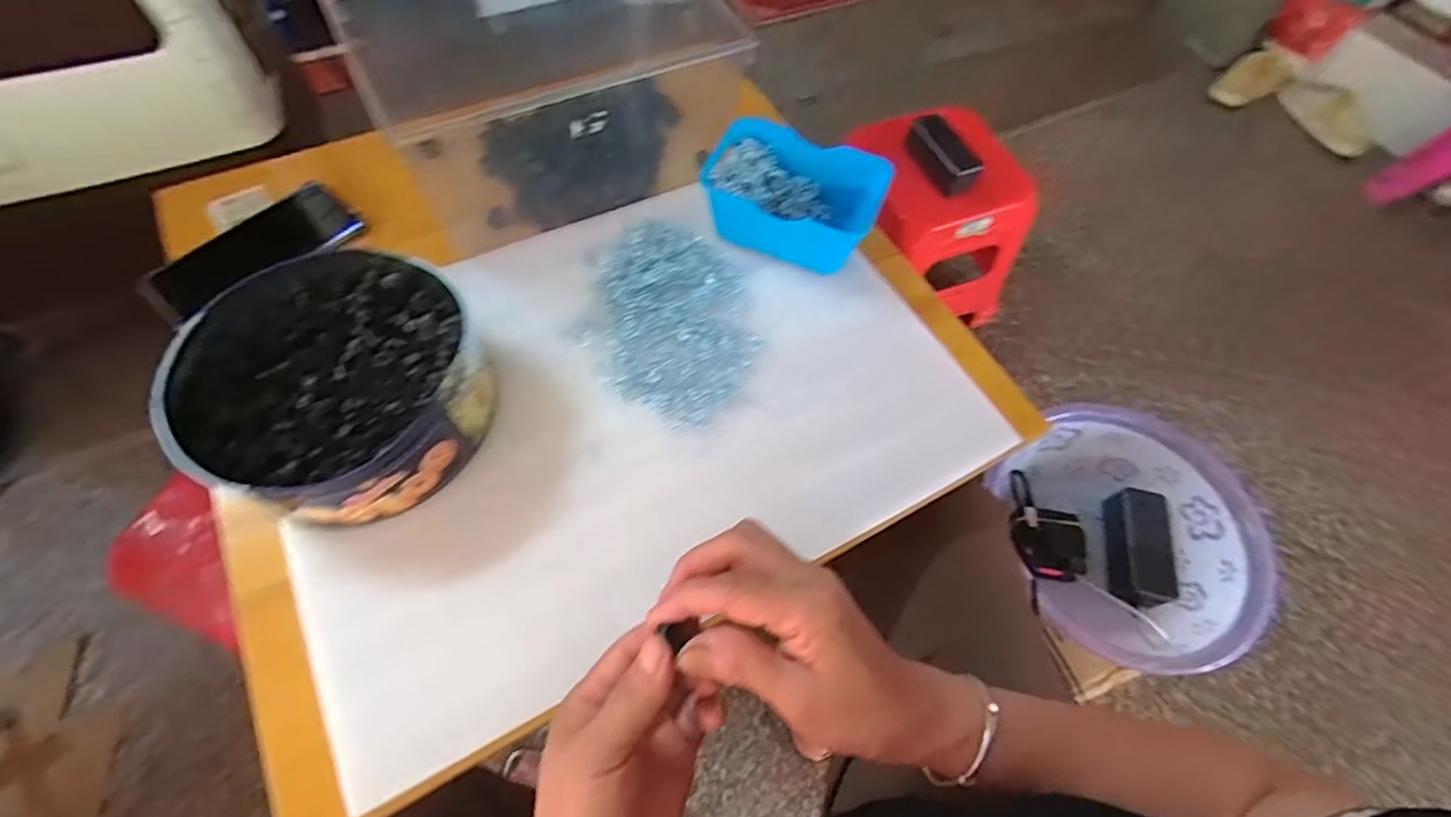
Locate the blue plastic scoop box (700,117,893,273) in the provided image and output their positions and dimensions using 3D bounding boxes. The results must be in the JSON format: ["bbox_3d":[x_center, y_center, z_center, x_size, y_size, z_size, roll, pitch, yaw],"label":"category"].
[{"bbox_3d":[0.060,-0.189,0.547,0.151,0.057,0.104,23,62,9],"label":"blue plastic scoop box"}]

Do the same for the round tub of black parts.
[{"bbox_3d":[-0.268,-0.021,0.431,0.185,0.062,0.185,2,61,-3],"label":"round tub of black parts"}]

